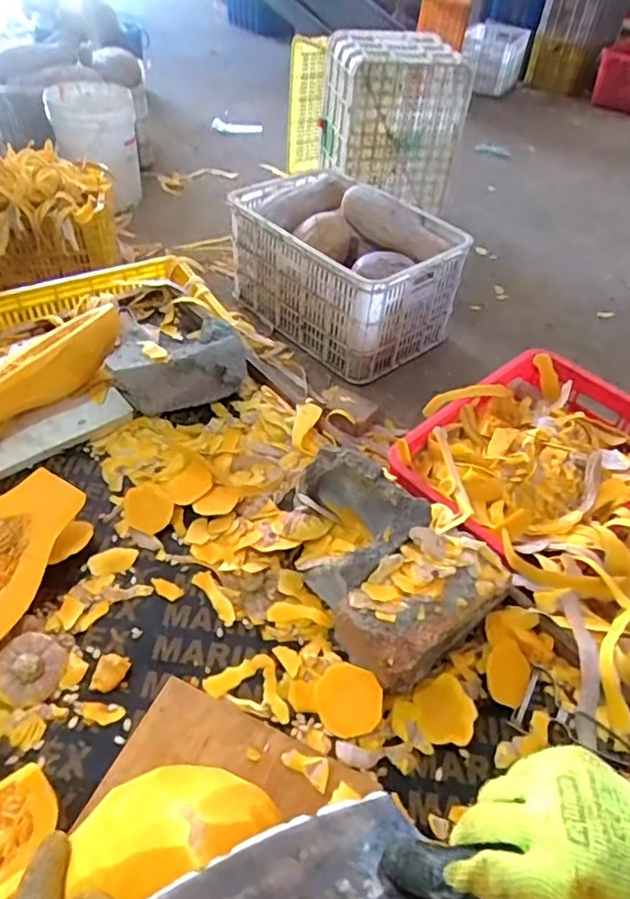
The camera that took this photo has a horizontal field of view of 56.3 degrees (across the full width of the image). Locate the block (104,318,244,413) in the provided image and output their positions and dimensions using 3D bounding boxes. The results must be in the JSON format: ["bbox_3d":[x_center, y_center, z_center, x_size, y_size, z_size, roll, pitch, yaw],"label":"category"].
[{"bbox_3d":[-0.235,-0.146,1.036,0.227,0.116,0.104,-8,47,-13],"label":"block"}]

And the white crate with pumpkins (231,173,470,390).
[{"bbox_3d":[0.067,-0.539,1.739,0.620,0.339,0.428,36,53,27],"label":"white crate with pumpkins"}]

